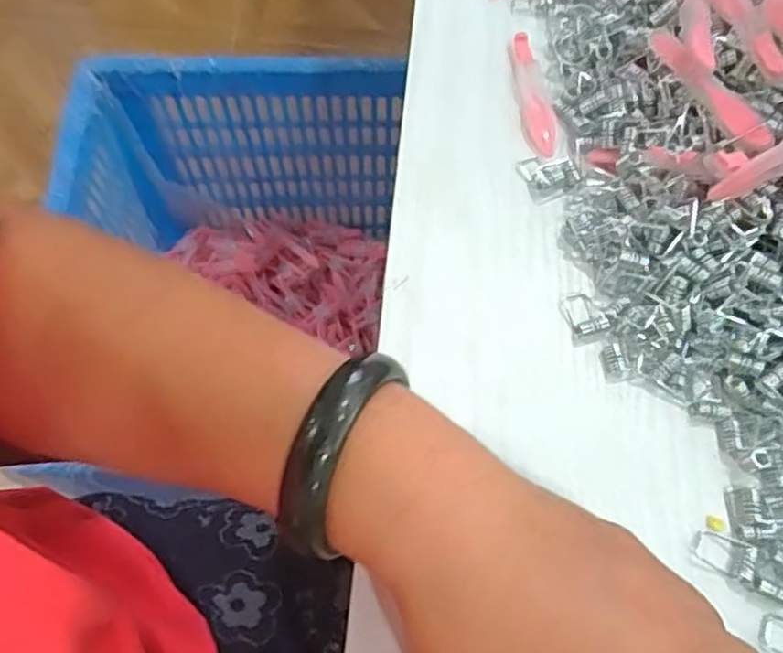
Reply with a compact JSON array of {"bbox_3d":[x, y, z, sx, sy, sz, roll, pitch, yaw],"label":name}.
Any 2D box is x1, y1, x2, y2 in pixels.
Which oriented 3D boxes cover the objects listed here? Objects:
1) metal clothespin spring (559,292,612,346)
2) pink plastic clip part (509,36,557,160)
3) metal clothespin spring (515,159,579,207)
[{"bbox_3d":[0.087,-0.005,0.316,0.017,0.005,0.027,-11,67,-6],"label":"metal clothespin spring"},{"bbox_3d":[0.076,-0.123,0.372,0.016,0.010,0.076,-3,66,-3],"label":"pink plastic clip part"},{"bbox_3d":[0.079,-0.077,0.350,0.024,0.006,0.027,-17,68,-9],"label":"metal clothespin spring"}]

